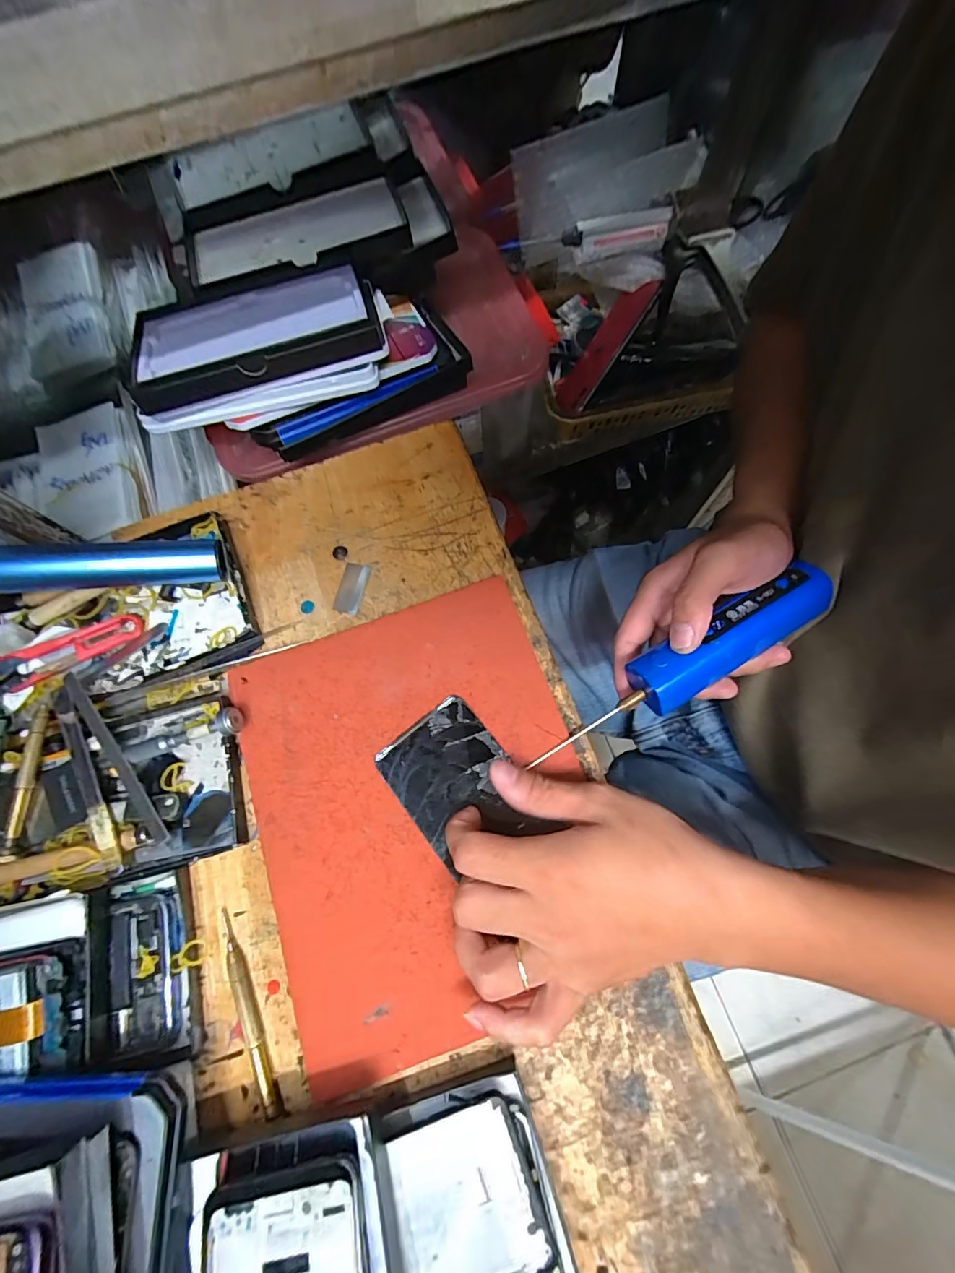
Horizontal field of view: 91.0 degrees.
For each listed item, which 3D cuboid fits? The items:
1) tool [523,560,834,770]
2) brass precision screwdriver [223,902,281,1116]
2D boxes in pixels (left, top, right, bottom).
[{"bbox_3d":[0.128,0.020,0.296,0.205,0.026,0.036,-33,74,3],"label":"tool"},{"bbox_3d":[-0.131,0.212,0.268,0.009,0.009,0.104,-24,74,-5],"label":"brass precision screwdriver"}]

